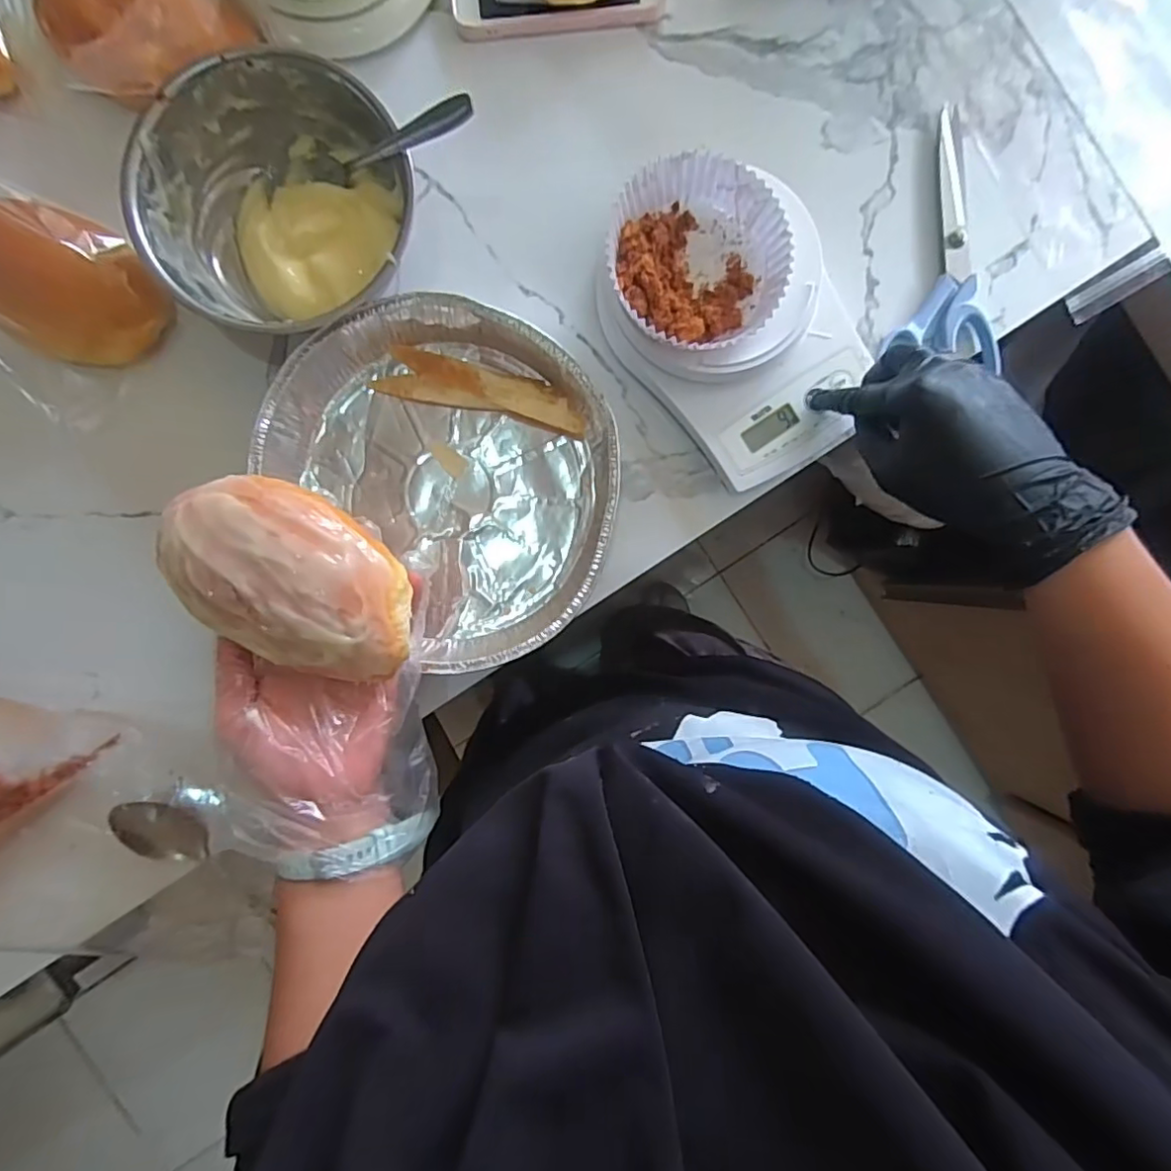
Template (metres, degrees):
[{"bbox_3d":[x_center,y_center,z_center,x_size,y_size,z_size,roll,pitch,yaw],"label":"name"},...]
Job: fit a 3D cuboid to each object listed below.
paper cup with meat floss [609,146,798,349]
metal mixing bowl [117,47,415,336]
[{"bbox_3d":[0.064,-0.192,0.351,0.099,0.032,0.097,0,91,-1],"label":"paper cup with meat floss"},{"bbox_3d":[-0.181,-0.226,0.372,0.151,0.060,0.149,0,91,0],"label":"metal mixing bowl"}]

